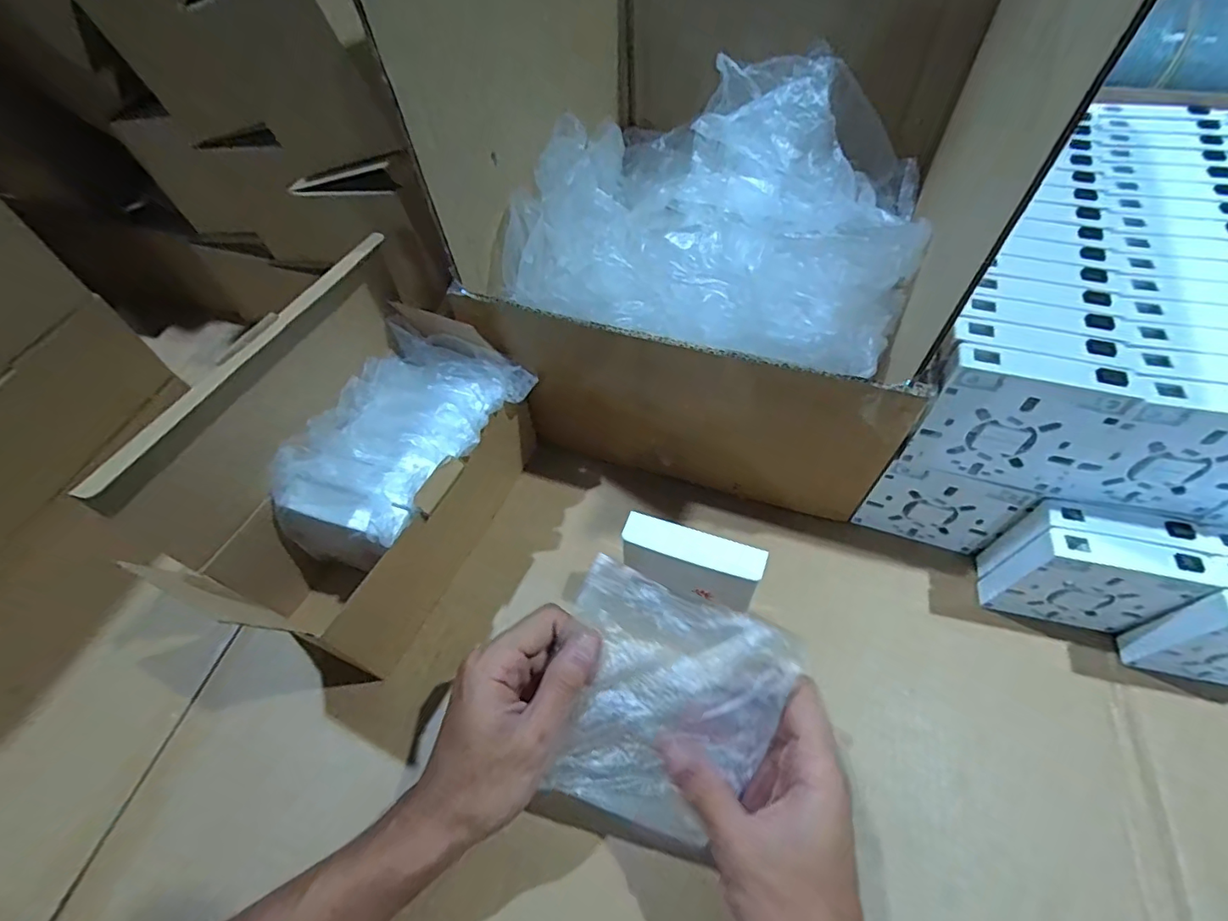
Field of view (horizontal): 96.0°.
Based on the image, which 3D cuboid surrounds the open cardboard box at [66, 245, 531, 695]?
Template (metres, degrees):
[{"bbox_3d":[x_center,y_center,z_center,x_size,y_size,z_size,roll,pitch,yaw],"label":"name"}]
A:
[{"bbox_3d":[-0.151,0.000,0.360,0.108,0.181,0.208,20,59,15],"label":"open cardboard box"}]

